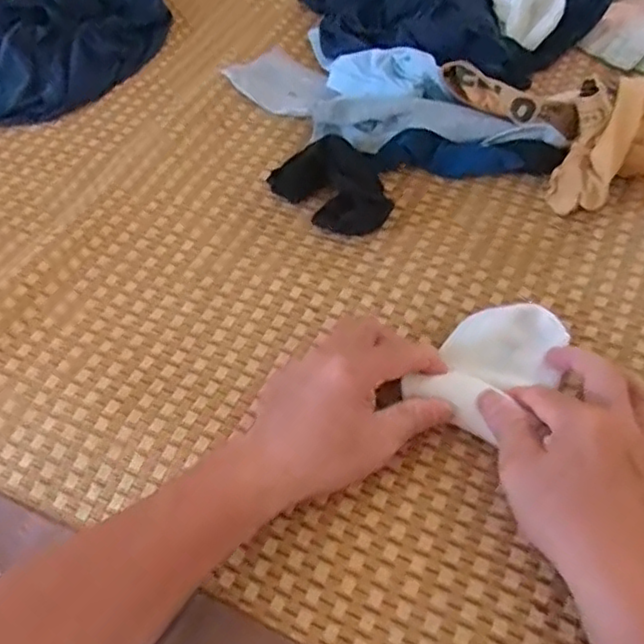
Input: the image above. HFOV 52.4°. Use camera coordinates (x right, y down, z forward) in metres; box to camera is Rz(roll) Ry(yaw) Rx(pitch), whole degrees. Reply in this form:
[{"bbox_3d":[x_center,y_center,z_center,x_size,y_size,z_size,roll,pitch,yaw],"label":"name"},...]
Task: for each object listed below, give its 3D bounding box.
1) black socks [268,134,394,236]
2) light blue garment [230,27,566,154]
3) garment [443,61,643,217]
[{"bbox_3d":[0.011,-0.121,0.572,0.071,0.032,0.109,-39,61,-22],"label":"black socks"},{"bbox_3d":[0.048,-0.215,0.632,0.342,0.056,0.119,38,65,26],"label":"light blue garment"},{"bbox_3d":[0.240,-0.202,0.598,0.181,0.077,0.186,-32,59,-18],"label":"garment"}]

